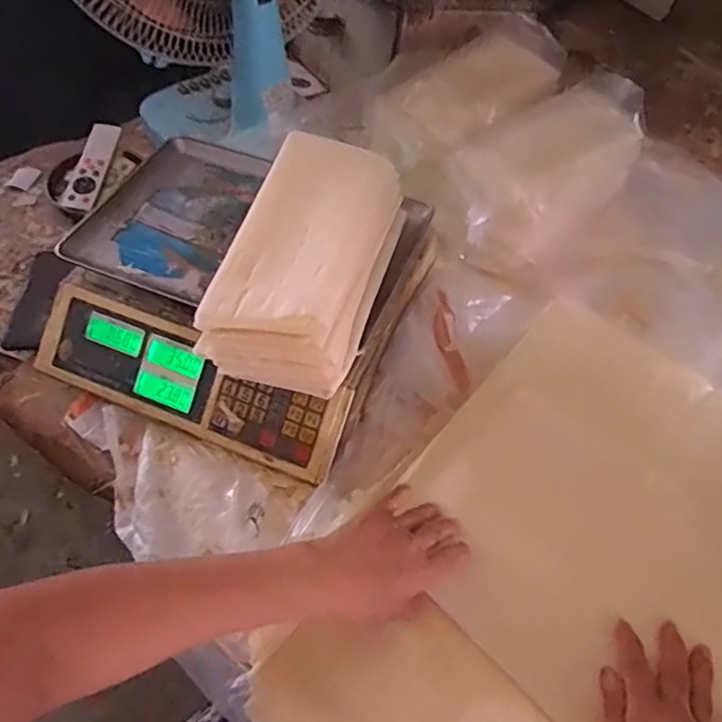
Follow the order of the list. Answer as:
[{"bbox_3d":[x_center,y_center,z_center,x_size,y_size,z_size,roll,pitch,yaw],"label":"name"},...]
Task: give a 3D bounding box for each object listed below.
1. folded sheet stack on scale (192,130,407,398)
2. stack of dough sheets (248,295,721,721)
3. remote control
[{"bbox_3d":[-0.042,-0.100,0.568,0.123,0.094,0.241,17,55,8],"label":"folded sheet stack on scale"},{"bbox_3d":[0.192,0.180,0.543,0.345,0.050,0.515,36,59,20],"label":"stack of dough sheets"},{"bbox_3d":[-0.367,-0.271,0.852,0.046,0.016,0.149,9,67,2],"label":"remote control"}]

